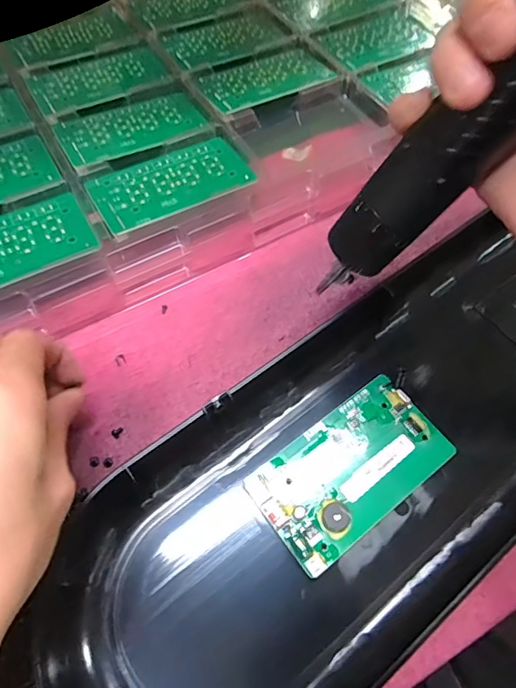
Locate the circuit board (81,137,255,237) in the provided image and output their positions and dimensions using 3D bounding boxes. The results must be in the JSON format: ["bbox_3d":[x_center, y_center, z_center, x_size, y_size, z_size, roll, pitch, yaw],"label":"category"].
[{"bbox_3d":[-0.060,-0.113,0.327,0.105,0.004,0.058,-27,61,-16],"label":"circuit board"}]

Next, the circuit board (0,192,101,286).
[{"bbox_3d":[-0.160,-0.061,0.297,0.106,0.004,0.057,-26,64,-16],"label":"circuit board"}]

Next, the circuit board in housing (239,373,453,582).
[{"bbox_3d":[0.051,0.066,0.257,0.105,0.008,0.059,-33,71,-18],"label":"circuit board in housing"}]

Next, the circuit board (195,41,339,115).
[{"bbox_3d":[0.006,-0.217,0.384,0.104,0.004,0.060,-28,61,-16],"label":"circuit board"}]

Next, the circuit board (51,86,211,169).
[{"bbox_3d":[-0.096,-0.166,0.357,0.105,0.004,0.058,-27,62,-17],"label":"circuit board"}]

